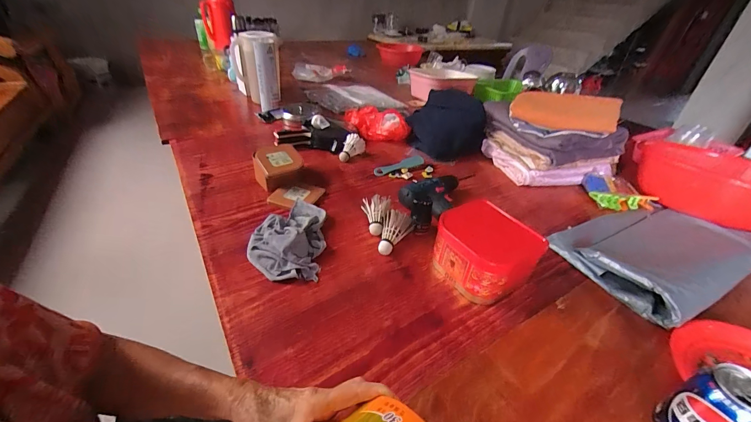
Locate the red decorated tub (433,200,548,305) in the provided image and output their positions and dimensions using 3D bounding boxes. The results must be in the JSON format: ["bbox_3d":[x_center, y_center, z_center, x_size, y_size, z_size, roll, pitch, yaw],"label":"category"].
[{"bbox_3d":[0.187,0.066,0.558,0.132,0.112,0.145,-18,40,-28],"label":"red decorated tub"}]

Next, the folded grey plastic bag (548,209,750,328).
[{"bbox_3d":[0.584,0.064,0.650,0.410,0.056,0.231,-15,39,-25],"label":"folded grey plastic bag"}]

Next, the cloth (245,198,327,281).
[{"bbox_3d":[-0.165,0.041,0.607,0.136,0.049,0.204,-1,35,-8],"label":"cloth"}]

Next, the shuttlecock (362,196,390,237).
[{"bbox_3d":[-0.001,0.008,0.657,0.058,0.058,0.069,4,35,0],"label":"shuttlecock"}]

